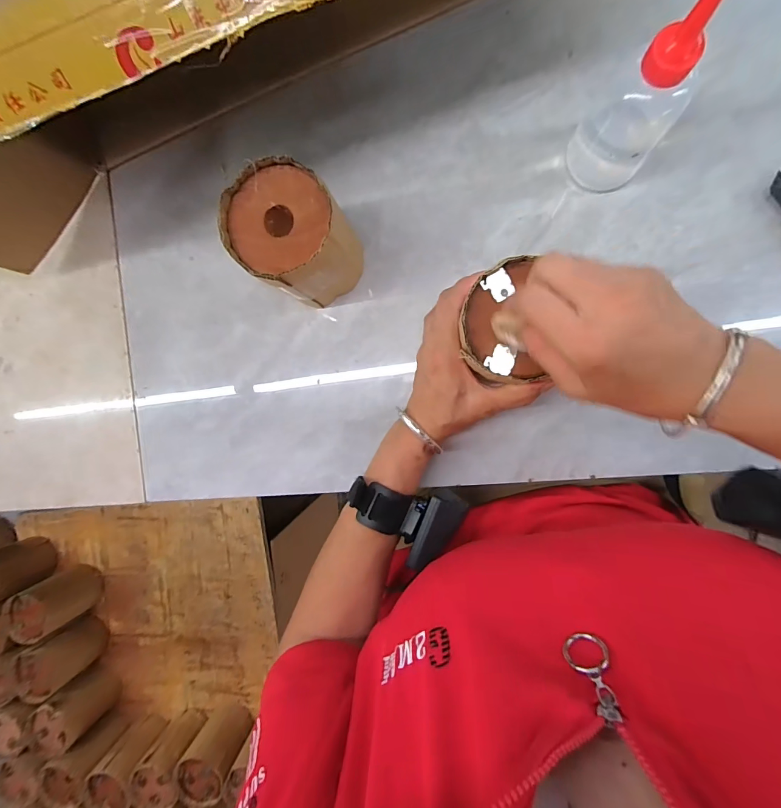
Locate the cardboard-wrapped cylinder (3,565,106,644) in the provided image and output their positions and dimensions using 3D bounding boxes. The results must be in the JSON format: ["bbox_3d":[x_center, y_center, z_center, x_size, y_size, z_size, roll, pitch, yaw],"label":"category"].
[{"bbox_3d":[-0.581,0.343,0.679,0.085,0.102,0.082,0,93,8],"label":"cardboard-wrapped cylinder"}]

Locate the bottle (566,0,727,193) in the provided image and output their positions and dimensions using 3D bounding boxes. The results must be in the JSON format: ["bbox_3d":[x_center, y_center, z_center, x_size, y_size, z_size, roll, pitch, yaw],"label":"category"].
[{"bbox_3d":[0.177,-0.213,0.267,0.061,0.159,0.055,39,97,4],"label":"bottle"}]

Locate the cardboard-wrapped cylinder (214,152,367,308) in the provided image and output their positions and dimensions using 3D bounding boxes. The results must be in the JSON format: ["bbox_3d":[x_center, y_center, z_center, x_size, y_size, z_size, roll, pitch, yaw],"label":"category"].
[{"bbox_3d":[-0.076,-0.135,0.331,0.084,0.109,0.079,0,93,8],"label":"cardboard-wrapped cylinder"}]

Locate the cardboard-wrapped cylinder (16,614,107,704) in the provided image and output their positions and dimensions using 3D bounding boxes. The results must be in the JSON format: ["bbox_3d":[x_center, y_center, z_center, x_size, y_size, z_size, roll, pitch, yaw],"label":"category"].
[{"bbox_3d":[-0.571,0.440,0.685,0.085,0.097,0.085,-36,88,8],"label":"cardboard-wrapped cylinder"}]

